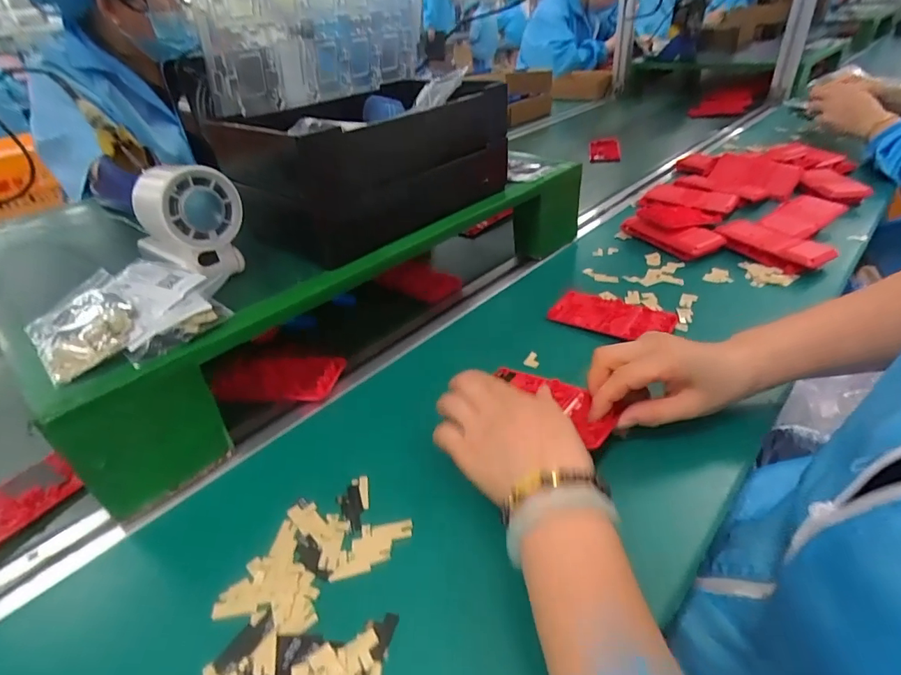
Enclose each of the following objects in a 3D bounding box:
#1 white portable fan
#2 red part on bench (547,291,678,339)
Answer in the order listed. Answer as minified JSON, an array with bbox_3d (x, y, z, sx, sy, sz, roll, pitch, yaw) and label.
[{"bbox_3d":[-0.222,-0.100,0.408,0.099,0.088,0.063,25,45,38],"label":"white portable fan"},{"bbox_3d":[0.171,-0.024,0.516,0.120,0.007,0.066,19,42,33],"label":"red part on bench"}]

